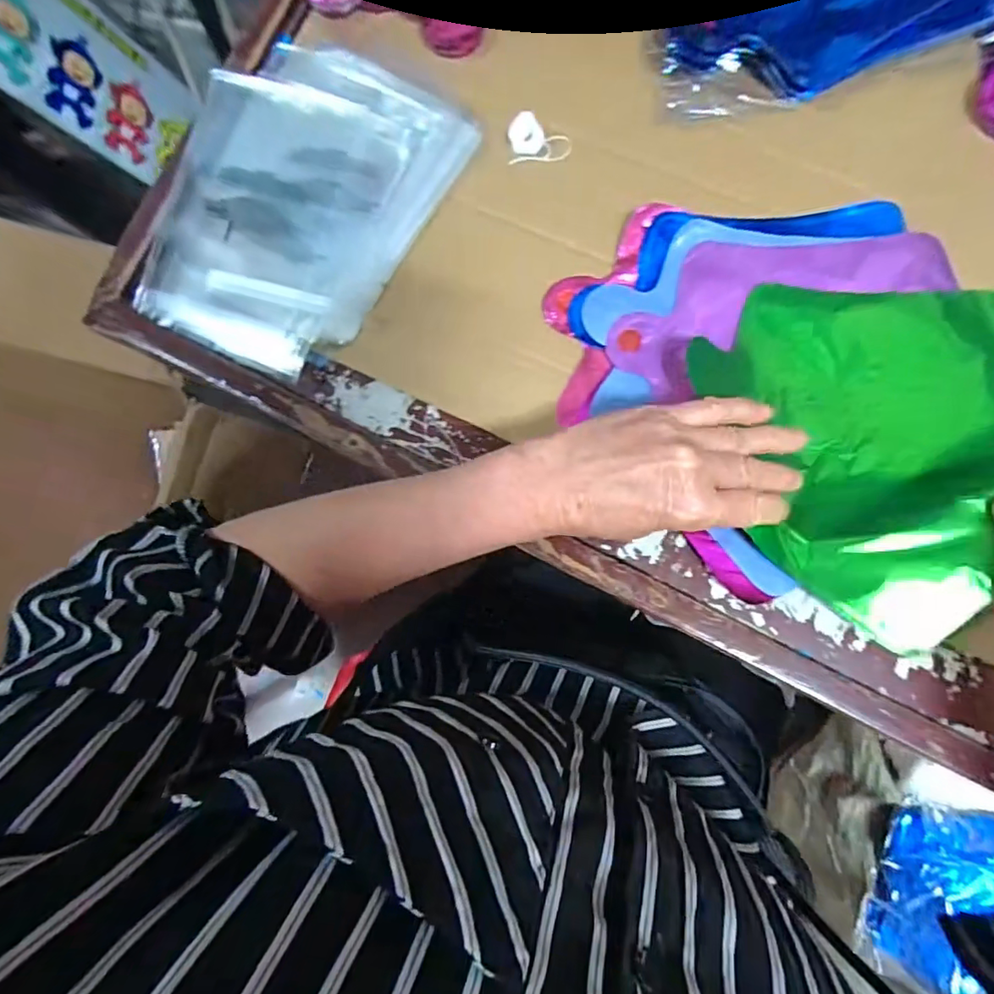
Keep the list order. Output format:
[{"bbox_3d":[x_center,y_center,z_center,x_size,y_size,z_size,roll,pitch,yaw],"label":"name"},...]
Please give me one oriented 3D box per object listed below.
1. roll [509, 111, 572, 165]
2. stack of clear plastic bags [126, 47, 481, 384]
[{"bbox_3d":[0.030,-0.249,0.380,0.042,0.006,0.034,0,84,5],"label":"roll"},{"bbox_3d":[-0.144,-0.211,0.387,0.177,0.015,0.232,31,88,7],"label":"stack of clear plastic bags"}]

